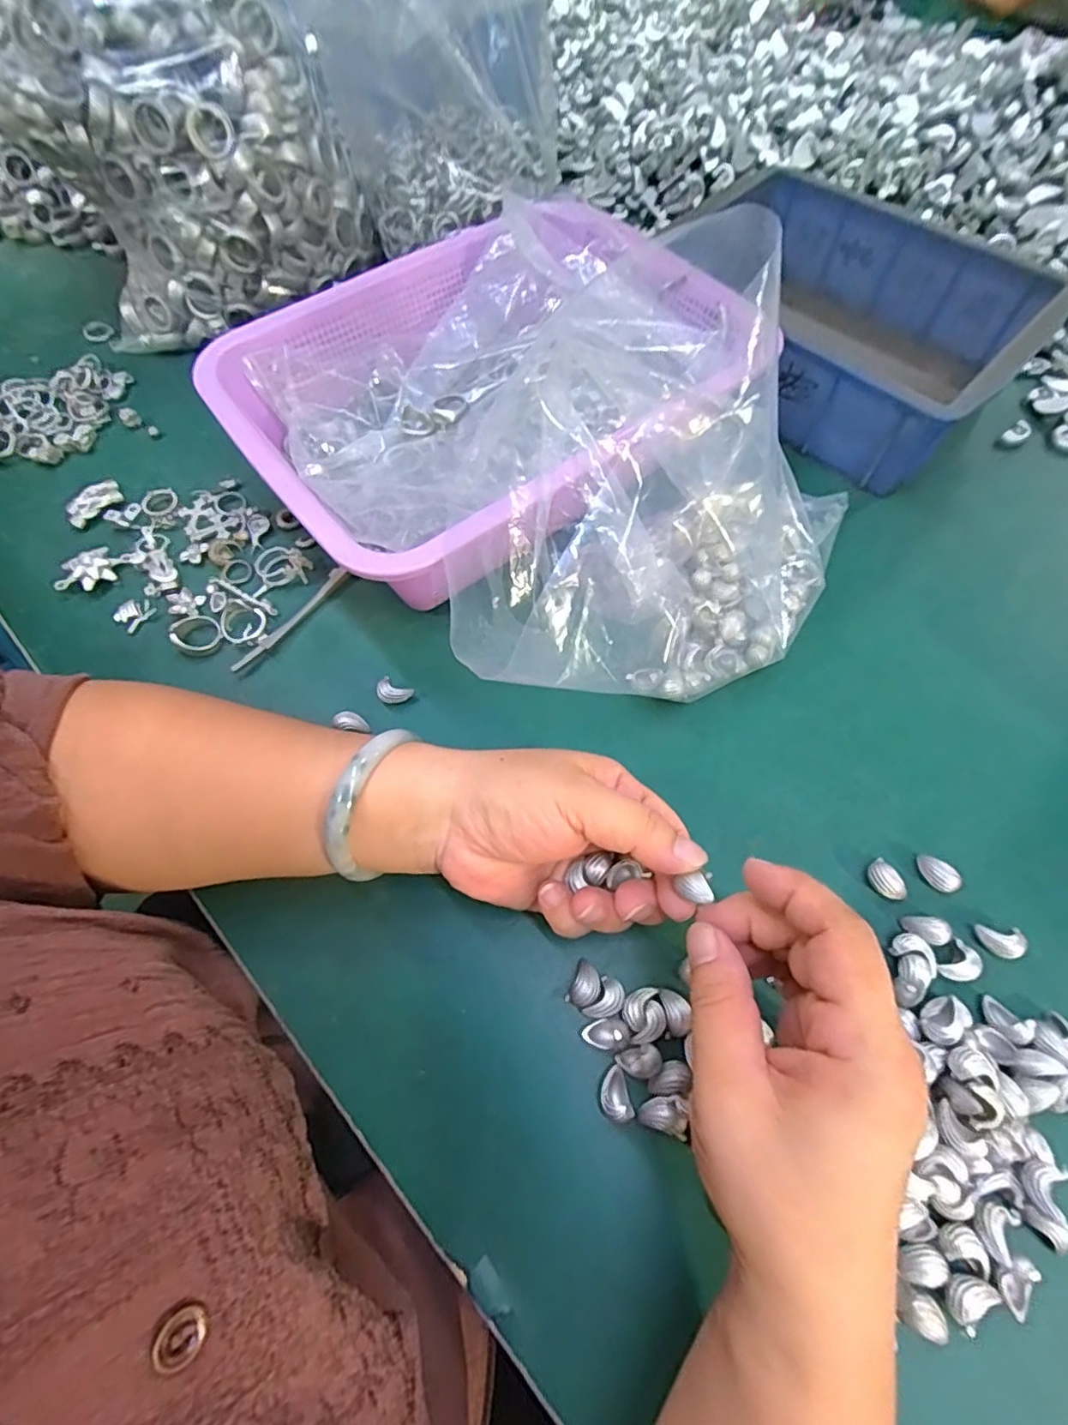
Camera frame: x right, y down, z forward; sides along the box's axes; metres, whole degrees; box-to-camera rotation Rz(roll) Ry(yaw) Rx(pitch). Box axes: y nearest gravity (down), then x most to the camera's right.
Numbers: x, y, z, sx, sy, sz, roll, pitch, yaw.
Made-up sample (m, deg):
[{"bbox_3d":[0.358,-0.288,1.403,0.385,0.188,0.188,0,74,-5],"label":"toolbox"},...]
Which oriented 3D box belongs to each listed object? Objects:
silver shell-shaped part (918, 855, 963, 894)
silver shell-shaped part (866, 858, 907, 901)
[{"bbox_3d":[0.196,0.078,0.288,0.011,0.011,0.019,-29,68,-12],"label":"silver shell-shaped part"},{"bbox_3d":[0.171,0.082,0.288,0.012,0.007,0.019,-27,68,-11],"label":"silver shell-shaped part"}]

